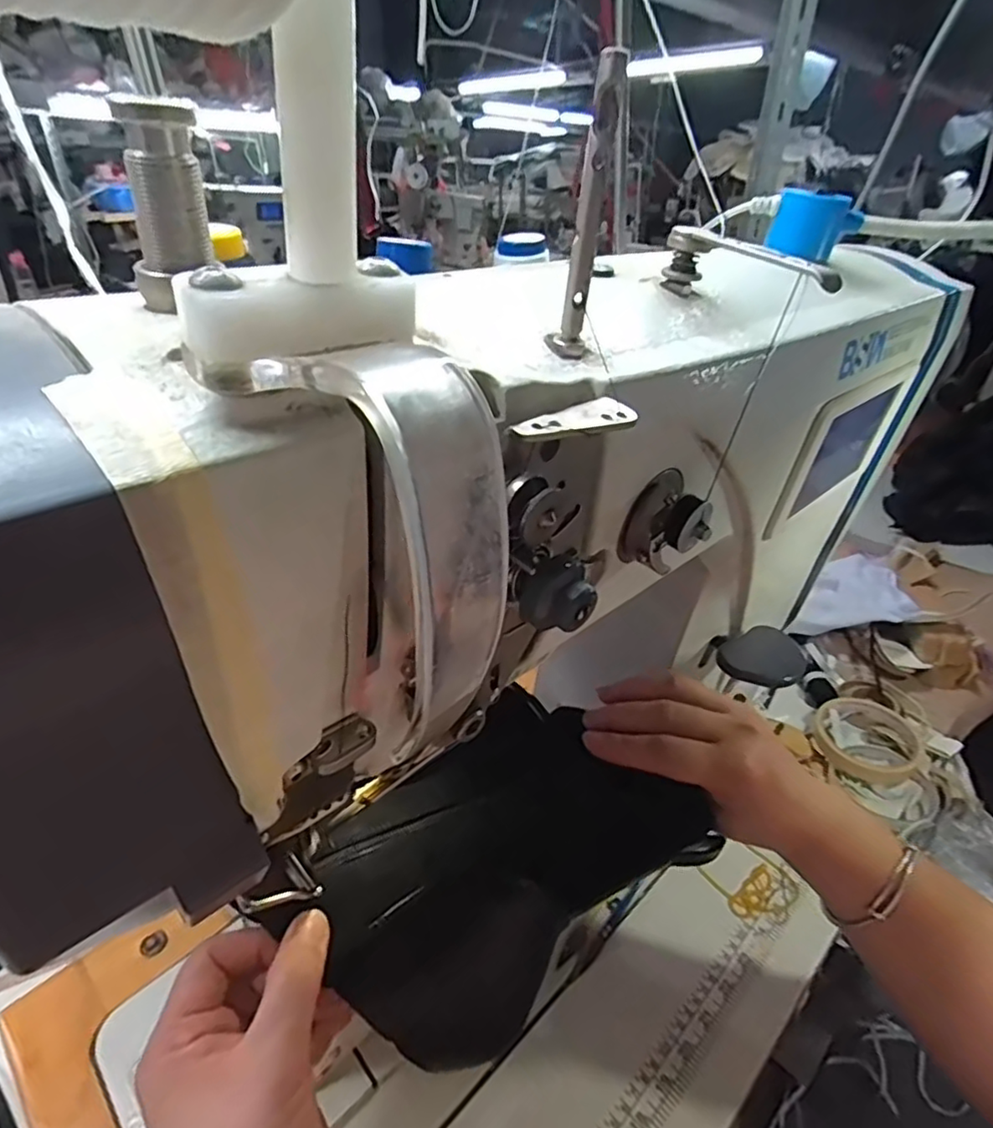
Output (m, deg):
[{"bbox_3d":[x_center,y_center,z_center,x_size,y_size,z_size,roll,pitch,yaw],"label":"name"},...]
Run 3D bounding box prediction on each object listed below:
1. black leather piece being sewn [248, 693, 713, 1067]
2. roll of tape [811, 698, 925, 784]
[{"bbox_3d":[0.014,0.142,0.312,0.197,0.070,0.103,-23,39,-33],"label":"black leather piece being sewn"},{"bbox_3d":[0.346,0.162,0.579,0.091,0.019,0.091,0,32,0],"label":"roll of tape"}]

